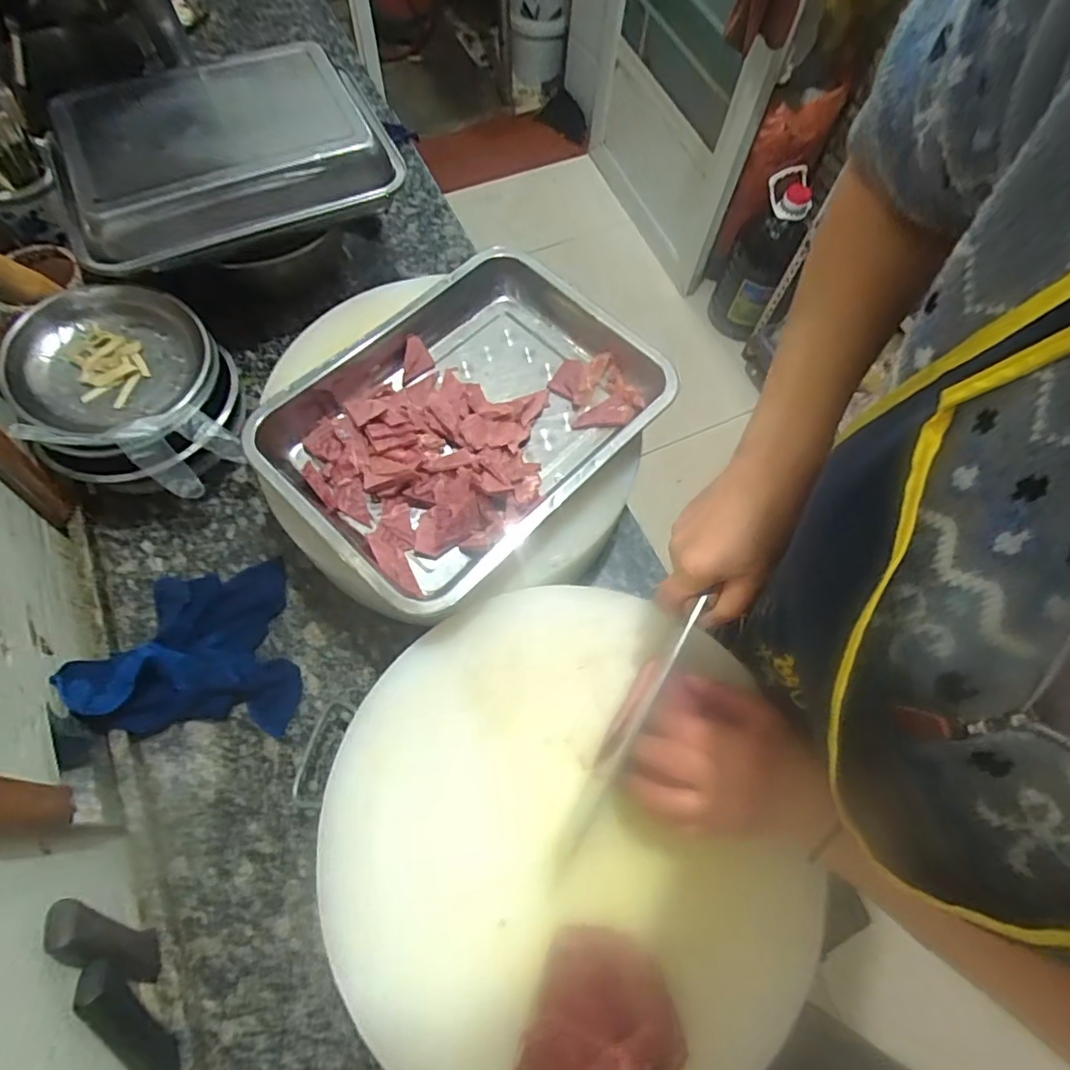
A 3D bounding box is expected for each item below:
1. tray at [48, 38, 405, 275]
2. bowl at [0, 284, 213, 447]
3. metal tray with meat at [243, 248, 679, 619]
[{"bbox_3d":[-0.332,-0.423,0.634,0.335,0.059,0.223,-23,70,-12],"label":"tray"},{"bbox_3d":[-0.423,-0.170,0.573,0.163,0.075,0.178,1,67,-2],"label":"bowl"},{"bbox_3d":[-0.061,-0.110,0.554,0.256,0.048,0.349,43,71,14],"label":"metal tray with meat"}]

